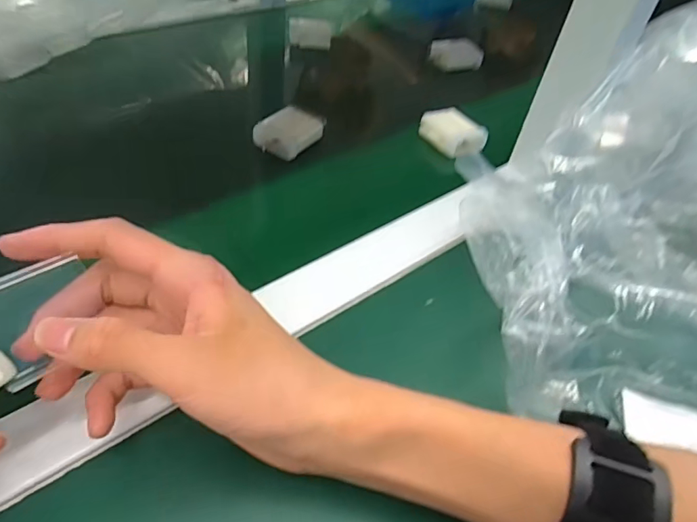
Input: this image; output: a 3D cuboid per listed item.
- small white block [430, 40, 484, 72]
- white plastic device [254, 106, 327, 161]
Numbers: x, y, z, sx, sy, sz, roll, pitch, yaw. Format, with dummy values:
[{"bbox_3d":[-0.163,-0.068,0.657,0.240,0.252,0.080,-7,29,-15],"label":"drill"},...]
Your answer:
[{"bbox_3d":[0.126,-0.240,0.576,0.060,0.029,0.022,15,46,5],"label":"small white block"},{"bbox_3d":[-0.051,-0.112,0.426,0.042,0.016,0.053,32,50,20],"label":"white plastic device"}]

